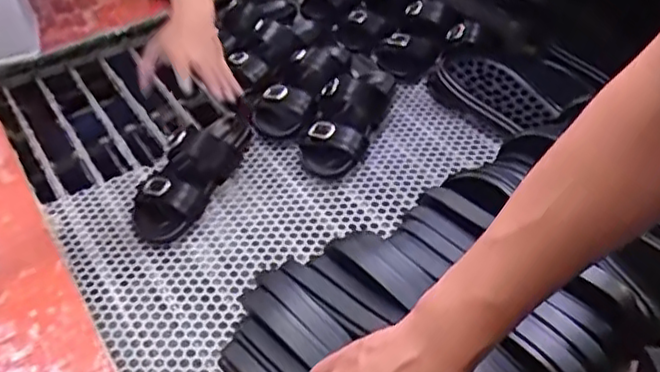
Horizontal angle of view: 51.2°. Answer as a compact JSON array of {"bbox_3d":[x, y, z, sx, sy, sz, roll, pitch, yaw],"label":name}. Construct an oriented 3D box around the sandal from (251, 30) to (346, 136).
[{"bbox_3d":[-0.041,-0.177,1.103,0.093,0.058,0.254,18,47,23],"label":"sandal"}]

